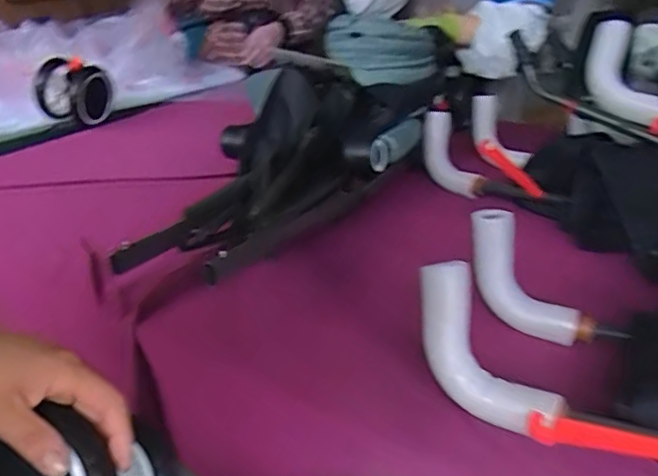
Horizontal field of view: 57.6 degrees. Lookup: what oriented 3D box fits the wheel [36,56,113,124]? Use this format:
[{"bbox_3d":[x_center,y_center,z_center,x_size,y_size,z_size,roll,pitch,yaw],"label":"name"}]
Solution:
[{"bbox_3d":[-0.549,-0.307,1.297,0.157,0.142,0.119,-10,28,-19],"label":"wheel"}]

